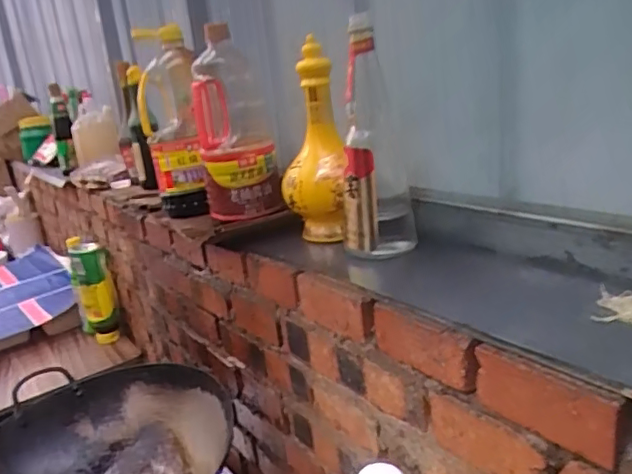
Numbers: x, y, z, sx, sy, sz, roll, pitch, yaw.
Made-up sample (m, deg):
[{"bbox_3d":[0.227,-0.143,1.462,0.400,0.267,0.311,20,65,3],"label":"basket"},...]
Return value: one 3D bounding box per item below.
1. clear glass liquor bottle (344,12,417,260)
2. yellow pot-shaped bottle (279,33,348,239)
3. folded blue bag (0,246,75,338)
[{"bbox_3d":[0.066,-0.108,0.652,0.081,0.246,0.082,-3,17,12],"label":"clear glass liquor bottle"},{"bbox_3d":[-0.008,-0.111,0.709,0.081,0.235,0.085,-7,17,-2],"label":"yellow pot-shaped bottle"},{"bbox_3d":[-0.925,0.165,1.652,0.353,0.073,0.629,-16,19,-29],"label":"folded blue bag"}]

